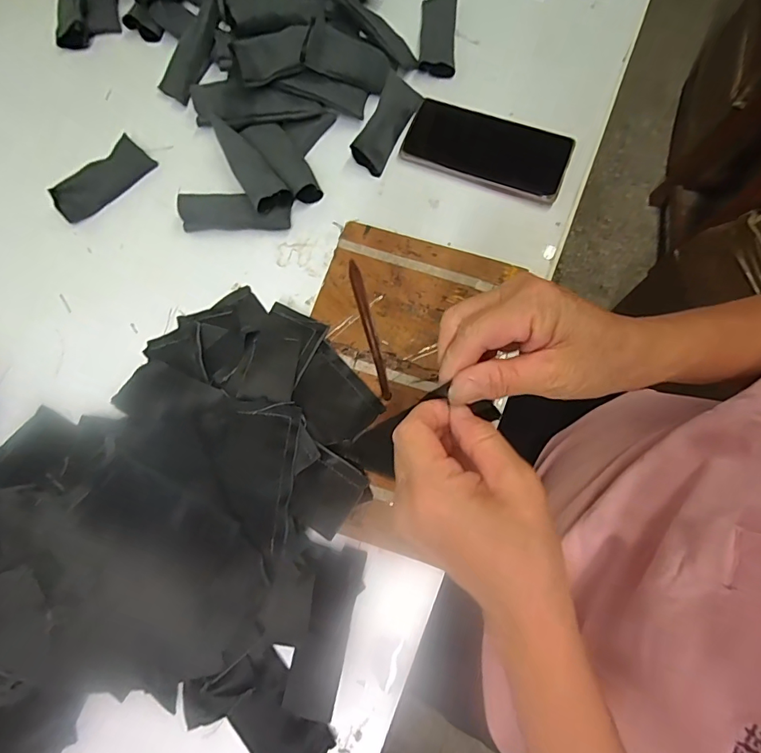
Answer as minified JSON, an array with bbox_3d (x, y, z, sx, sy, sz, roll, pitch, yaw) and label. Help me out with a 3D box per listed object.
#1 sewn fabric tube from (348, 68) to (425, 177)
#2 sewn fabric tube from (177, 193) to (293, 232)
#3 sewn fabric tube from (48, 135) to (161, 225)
[{"bbox_3d":[0.008,-0.259,0.460,0.039,0.033,0.107,20,77,6],"label":"sewn fabric tube"},{"bbox_3d":[-0.140,-0.158,0.441,0.104,0.028,0.029,3,76,2],"label":"sewn fabric tube"},{"bbox_3d":[-0.281,-0.200,0.457,0.101,0.021,0.037,-43,79,-9],"label":"sewn fabric tube"}]

